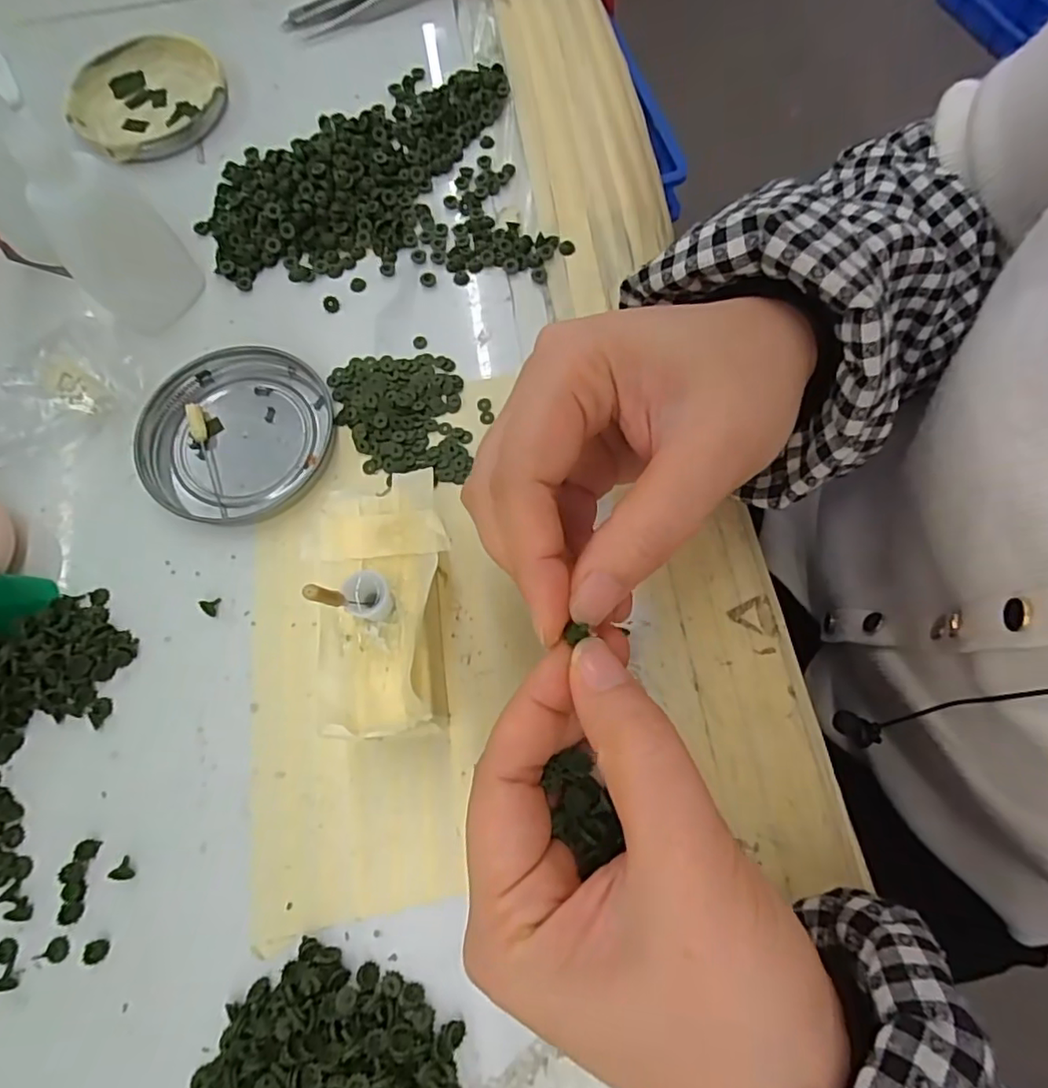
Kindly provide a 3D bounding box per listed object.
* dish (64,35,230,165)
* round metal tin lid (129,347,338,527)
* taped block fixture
[{"bbox_3d":[-0.199,-0.237,0.320,0.077,0.009,0.081,-1,71,2],"label":"dish"},{"bbox_3d":[-0.120,-0.046,0.254,0.073,0.009,0.079,-1,71,2],"label":"round metal tin lid"},{"bbox_3d":[-0.047,0.020,0.208,0.041,0.048,0.085,-7,71,-1],"label":"taped block fixture"}]

